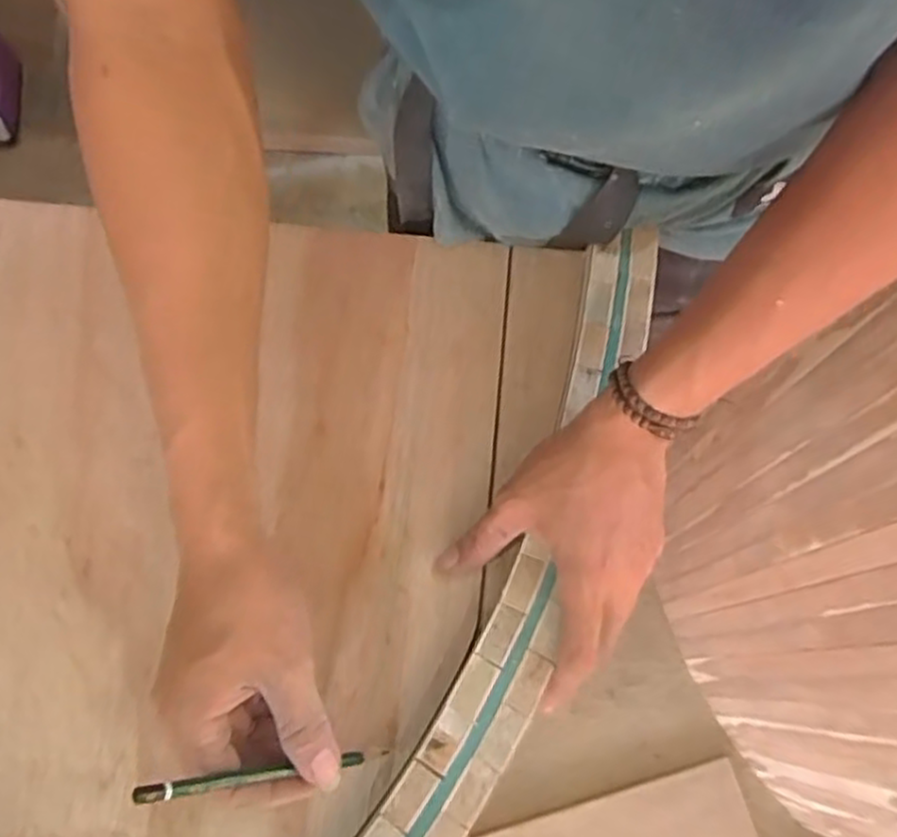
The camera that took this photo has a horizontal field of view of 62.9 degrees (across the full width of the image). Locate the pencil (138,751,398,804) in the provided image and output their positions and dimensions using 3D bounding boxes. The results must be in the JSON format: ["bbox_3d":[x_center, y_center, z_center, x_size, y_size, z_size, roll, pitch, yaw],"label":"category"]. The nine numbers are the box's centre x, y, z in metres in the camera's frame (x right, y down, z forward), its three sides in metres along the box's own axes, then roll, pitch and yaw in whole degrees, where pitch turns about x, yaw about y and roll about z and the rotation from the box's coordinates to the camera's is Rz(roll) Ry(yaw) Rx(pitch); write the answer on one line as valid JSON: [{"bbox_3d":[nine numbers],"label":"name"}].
[{"bbox_3d":[-0.084,0.171,0.355,0.013,0.137,0.007,-22,64,37],"label":"pencil"}]

